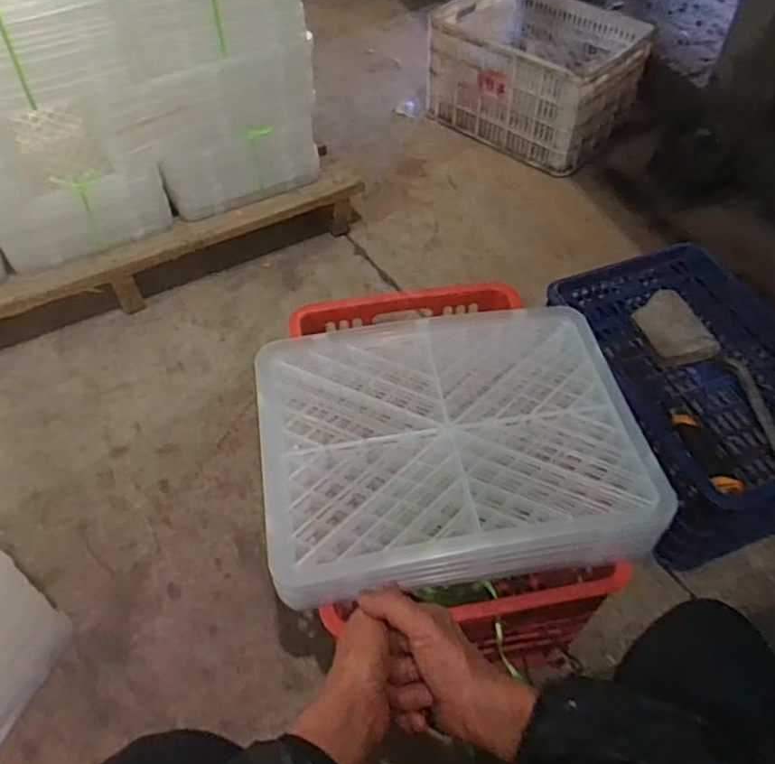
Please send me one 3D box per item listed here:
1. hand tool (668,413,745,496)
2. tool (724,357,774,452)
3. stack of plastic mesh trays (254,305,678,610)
[{"bbox_3d":[0.467,0.107,0.965,0.037,0.027,0.138,-22,68,-16],"label":"hand tool"},{"bbox_3d":[0.567,0.058,0.980,0.036,0.020,0.282,-2,52,0],"label":"tool"},{"bbox_3d":[0.070,0.065,0.754,0.420,0.063,0.328,-8,52,-5],"label":"stack of plastic mesh trays"}]

